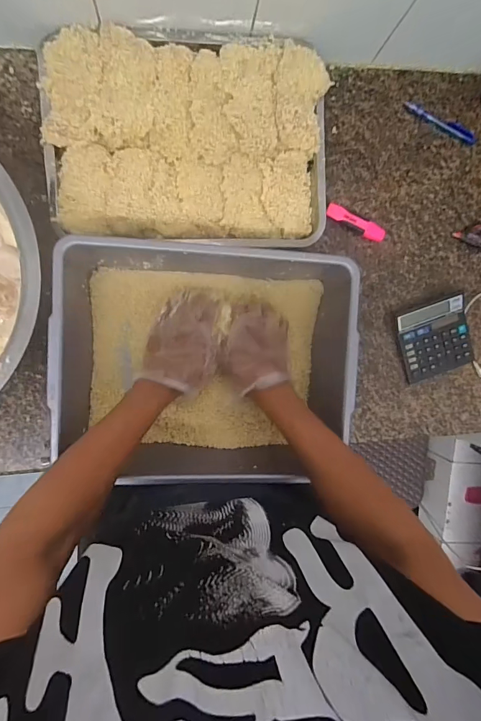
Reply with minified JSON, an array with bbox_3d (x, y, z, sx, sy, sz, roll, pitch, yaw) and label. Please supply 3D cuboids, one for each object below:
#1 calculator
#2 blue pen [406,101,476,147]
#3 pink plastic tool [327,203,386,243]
[{"bbox_3d":[0.333,-0.034,0.641,0.123,0.026,0.123,-19,97,-6],"label":"calculator"},{"bbox_3d":[0.331,-0.391,0.620,0.137,0.009,0.022,21,91,-9],"label":"blue pen"},{"bbox_3d":[0.187,-0.220,0.607,0.105,0.024,0.026,24,91,-9],"label":"pink plastic tool"}]

